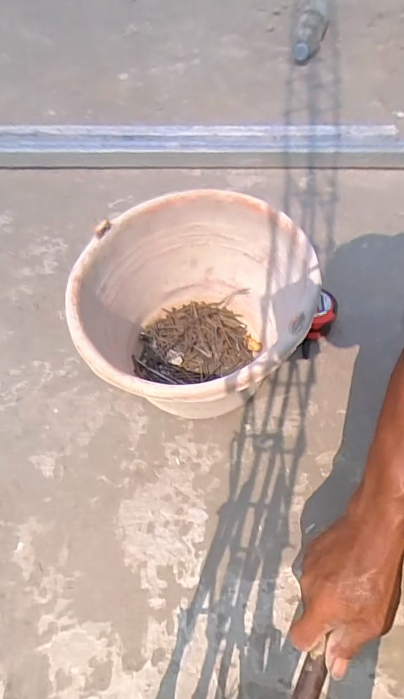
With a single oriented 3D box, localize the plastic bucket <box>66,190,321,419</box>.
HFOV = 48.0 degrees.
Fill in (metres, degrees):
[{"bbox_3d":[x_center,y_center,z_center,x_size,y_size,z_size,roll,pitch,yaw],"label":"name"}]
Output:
[{"bbox_3d":[-0.005,-0.023,0.581,0.270,0.212,0.251,-1,59,2],"label":"plastic bucket"}]

